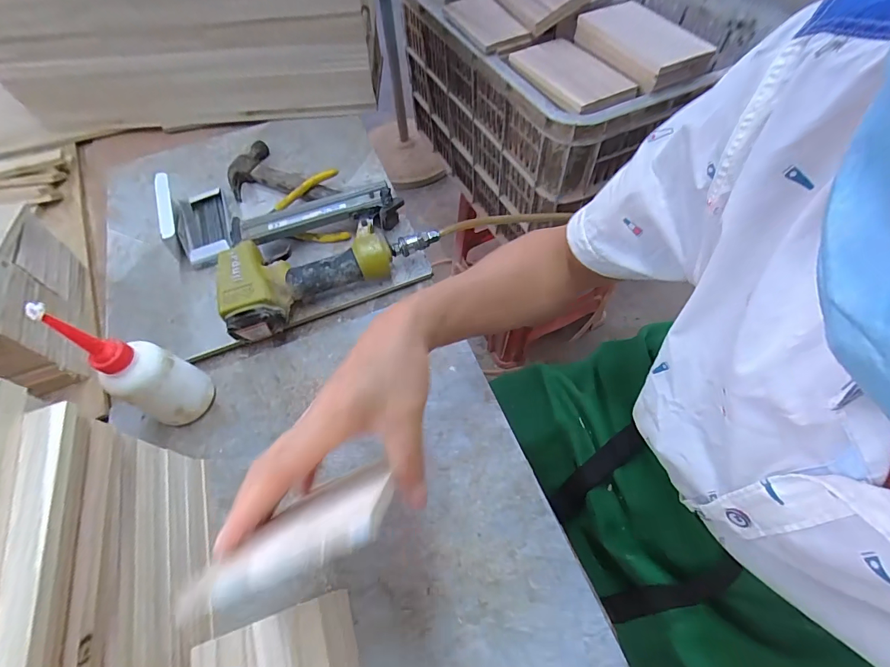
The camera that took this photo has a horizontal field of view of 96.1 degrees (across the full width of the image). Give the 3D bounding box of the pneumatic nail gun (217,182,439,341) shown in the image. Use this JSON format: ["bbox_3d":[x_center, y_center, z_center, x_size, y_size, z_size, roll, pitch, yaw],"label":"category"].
[{"bbox_3d":[-0.159,-0.115,0.504,0.251,0.061,0.184,-25,62,-11],"label":"pneumatic nail gun"}]

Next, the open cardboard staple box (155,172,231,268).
[{"bbox_3d":[-0.323,-0.152,0.529,0.075,0.064,0.129,-20,61,-9],"label":"open cardboard staple box"}]

